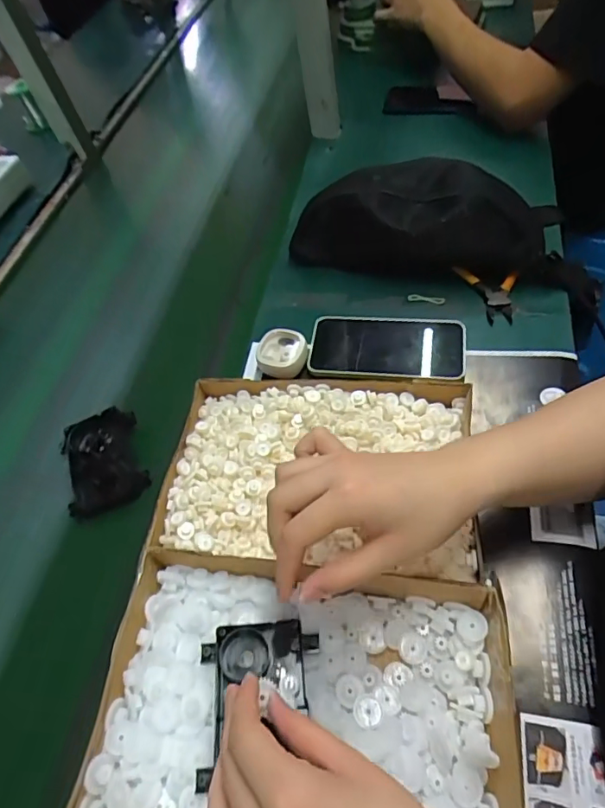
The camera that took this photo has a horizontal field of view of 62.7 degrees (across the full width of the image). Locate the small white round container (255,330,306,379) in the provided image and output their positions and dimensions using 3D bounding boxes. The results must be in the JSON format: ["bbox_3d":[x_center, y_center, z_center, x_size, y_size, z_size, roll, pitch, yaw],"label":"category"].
[{"bbox_3d":[-0.023,-0.055,0.533,0.053,0.022,0.054,-2,57,10],"label":"small white round container"}]

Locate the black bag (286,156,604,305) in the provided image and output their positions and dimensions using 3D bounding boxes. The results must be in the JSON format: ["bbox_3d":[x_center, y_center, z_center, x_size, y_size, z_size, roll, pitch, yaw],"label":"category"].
[{"bbox_3d":[0.157,-0.214,0.587,0.345,0.103,0.130,2,57,12],"label":"black bag"}]

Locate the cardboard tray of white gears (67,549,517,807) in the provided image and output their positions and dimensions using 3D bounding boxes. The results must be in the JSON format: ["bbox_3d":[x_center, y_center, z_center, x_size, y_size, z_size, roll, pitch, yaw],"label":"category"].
[{"bbox_3d":[-0.003,0.195,0.330,0.265,0.042,0.172,0,57,11],"label":"cardboard tray of white gears"}]

